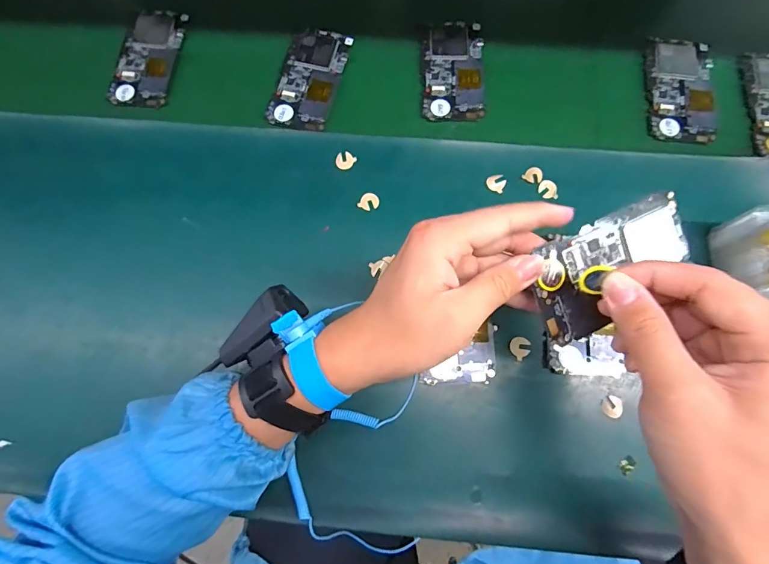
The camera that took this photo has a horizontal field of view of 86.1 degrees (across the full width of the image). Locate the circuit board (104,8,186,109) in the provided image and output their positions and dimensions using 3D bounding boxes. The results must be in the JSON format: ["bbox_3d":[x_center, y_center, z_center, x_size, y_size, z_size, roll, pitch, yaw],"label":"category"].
[{"bbox_3d":[-0.260,-0.250,0.458,0.067,0.011,0.121,11,75,-1],"label":"circuit board"}]

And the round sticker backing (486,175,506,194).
[{"bbox_3d":[0.109,-0.097,0.400,0.018,0.004,0.017,0,90,7],"label":"round sticker backing"}]

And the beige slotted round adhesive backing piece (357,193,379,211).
[{"bbox_3d":[-0.015,-0.078,0.401,0.019,0.004,0.017,20,94,3],"label":"beige slotted round adhesive backing piece"}]

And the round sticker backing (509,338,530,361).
[{"bbox_3d":[0.121,0.058,0.366,0.017,0.004,0.018,-1,80,6],"label":"round sticker backing"}]

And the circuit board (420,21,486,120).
[{"bbox_3d":[0.074,-0.228,0.443,0.065,0.006,0.117,3,75,-3],"label":"circuit board"}]

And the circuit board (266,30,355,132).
[{"bbox_3d":[-0.079,-0.221,0.446,0.064,0.010,0.123,16,75,1],"label":"circuit board"}]

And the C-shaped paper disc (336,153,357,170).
[{"bbox_3d":[-0.039,-0.120,0.410,0.018,0.004,0.017,0,87,-9],"label":"C-shaped paper disc"}]

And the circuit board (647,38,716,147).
[{"bbox_3d":[0.308,-0.200,0.427,0.065,0.008,0.119,8,75,-2],"label":"circuit board"}]

